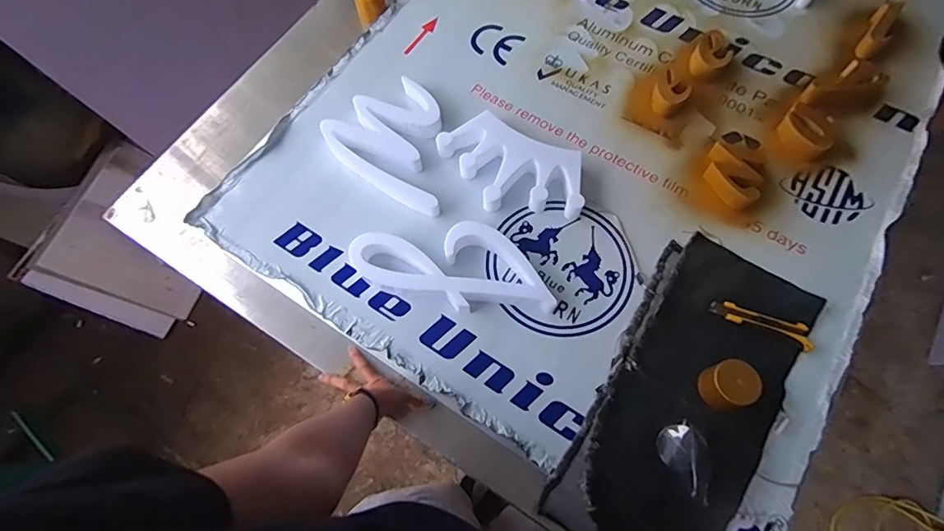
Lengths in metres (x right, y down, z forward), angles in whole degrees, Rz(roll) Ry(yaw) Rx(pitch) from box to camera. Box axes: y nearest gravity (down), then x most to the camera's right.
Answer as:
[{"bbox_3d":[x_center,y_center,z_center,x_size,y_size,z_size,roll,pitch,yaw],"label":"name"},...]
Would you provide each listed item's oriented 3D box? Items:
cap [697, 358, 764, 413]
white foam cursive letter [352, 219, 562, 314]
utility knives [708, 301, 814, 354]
[{"bbox_3d":[0.363,0.169,0.654,0.065,0.044,0.062,-1,68,2],"label":"cap"},{"bbox_3d":[-0.036,-0.003,0.765,0.321,0.047,0.148,1,68,3],"label":"white foam cursive letter"},{"bbox_3d":[0.447,0.090,0.717,0.148,0.016,0.038,19,70,10],"label":"utility knives"}]

